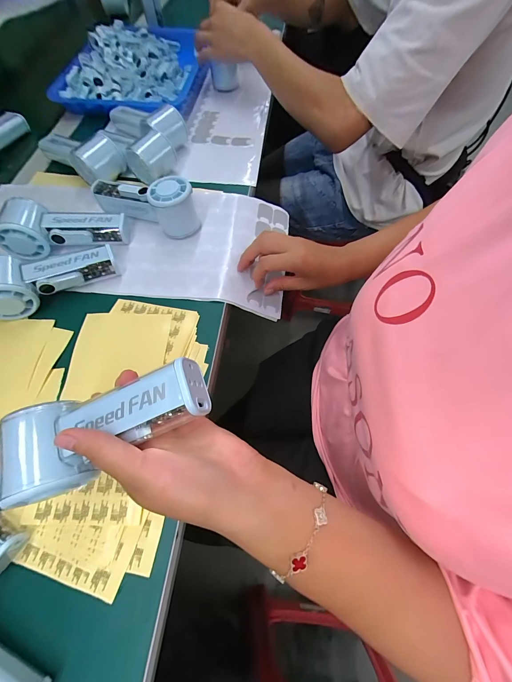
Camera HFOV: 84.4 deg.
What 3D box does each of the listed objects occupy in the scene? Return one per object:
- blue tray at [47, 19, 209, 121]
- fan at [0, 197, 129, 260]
[{"bbox_3d":[-0.236,-0.577,0.590,0.258,0.034,0.352,7,64,3],"label":"blue tray"},{"bbox_3d":[-0.256,-0.157,0.376,0.152,0.057,0.059,-13,65,-7],"label":"fan"}]

